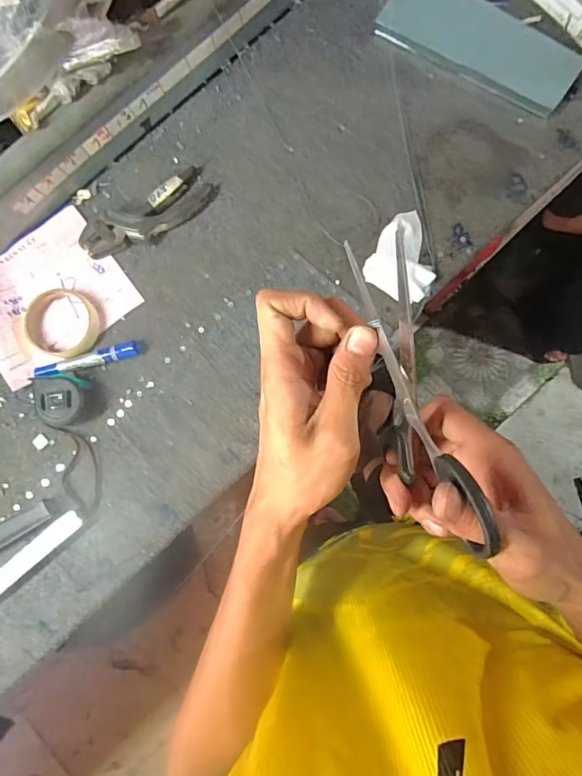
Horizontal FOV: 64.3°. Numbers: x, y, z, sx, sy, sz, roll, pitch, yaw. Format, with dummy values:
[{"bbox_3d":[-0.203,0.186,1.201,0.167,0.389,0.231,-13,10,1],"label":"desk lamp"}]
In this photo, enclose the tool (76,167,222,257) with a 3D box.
[{"bbox_3d":[-0.182,-0.221,0.596,0.181,0.025,0.058,-31,84,-1],"label":"tool"}]

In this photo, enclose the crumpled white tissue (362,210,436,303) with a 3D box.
[{"bbox_3d":[0.145,-0.167,0.578,0.081,0.027,0.105,25,86,5],"label":"crumpled white tissue"}]

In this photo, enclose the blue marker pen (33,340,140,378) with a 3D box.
[{"bbox_3d":[-0.255,-0.035,0.584,0.132,0.023,0.020,-15,84,1],"label":"blue marker pen"}]

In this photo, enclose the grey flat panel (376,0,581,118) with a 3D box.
[{"bbox_3d":[0.241,-0.440,0.586,0.248,0.018,0.088,28,101,0],"label":"grey flat panel"}]

